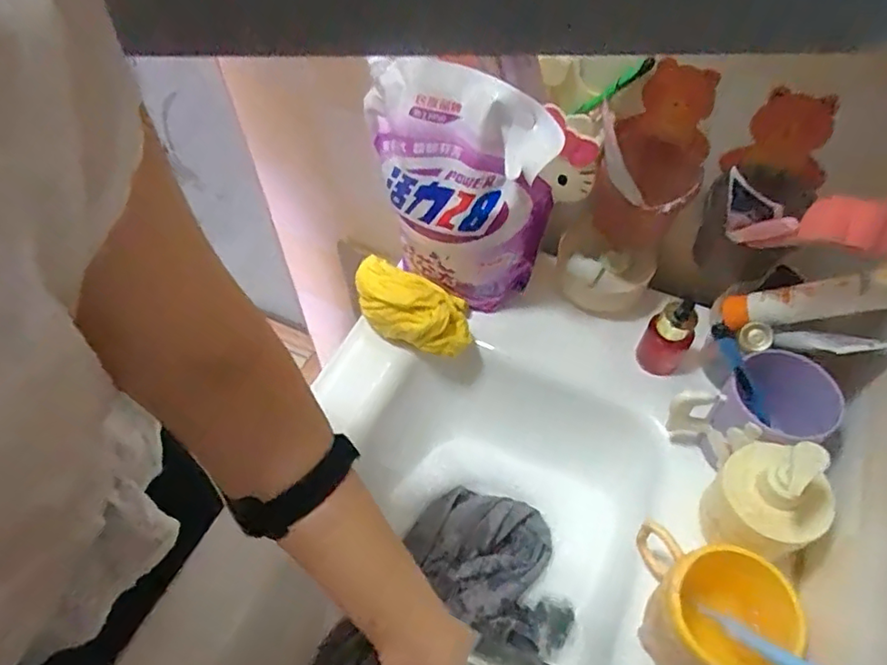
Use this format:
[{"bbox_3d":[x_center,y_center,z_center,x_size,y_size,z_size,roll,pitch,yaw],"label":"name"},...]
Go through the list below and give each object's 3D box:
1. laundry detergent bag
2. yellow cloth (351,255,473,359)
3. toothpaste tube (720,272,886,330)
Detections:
[{"bbox_3d":[0.012,-0.132,0.584,0.185,0.221,0.070,30,60,21],"label":"laundry detergent bag"},{"bbox_3d":[-0.035,-0.020,0.635,0.142,0.076,0.068,21,57,16],"label":"yellow cloth"},{"bbox_3d":[0.335,-0.031,0.528,0.158,0.028,0.028,-11,39,49],"label":"toothpaste tube"}]

